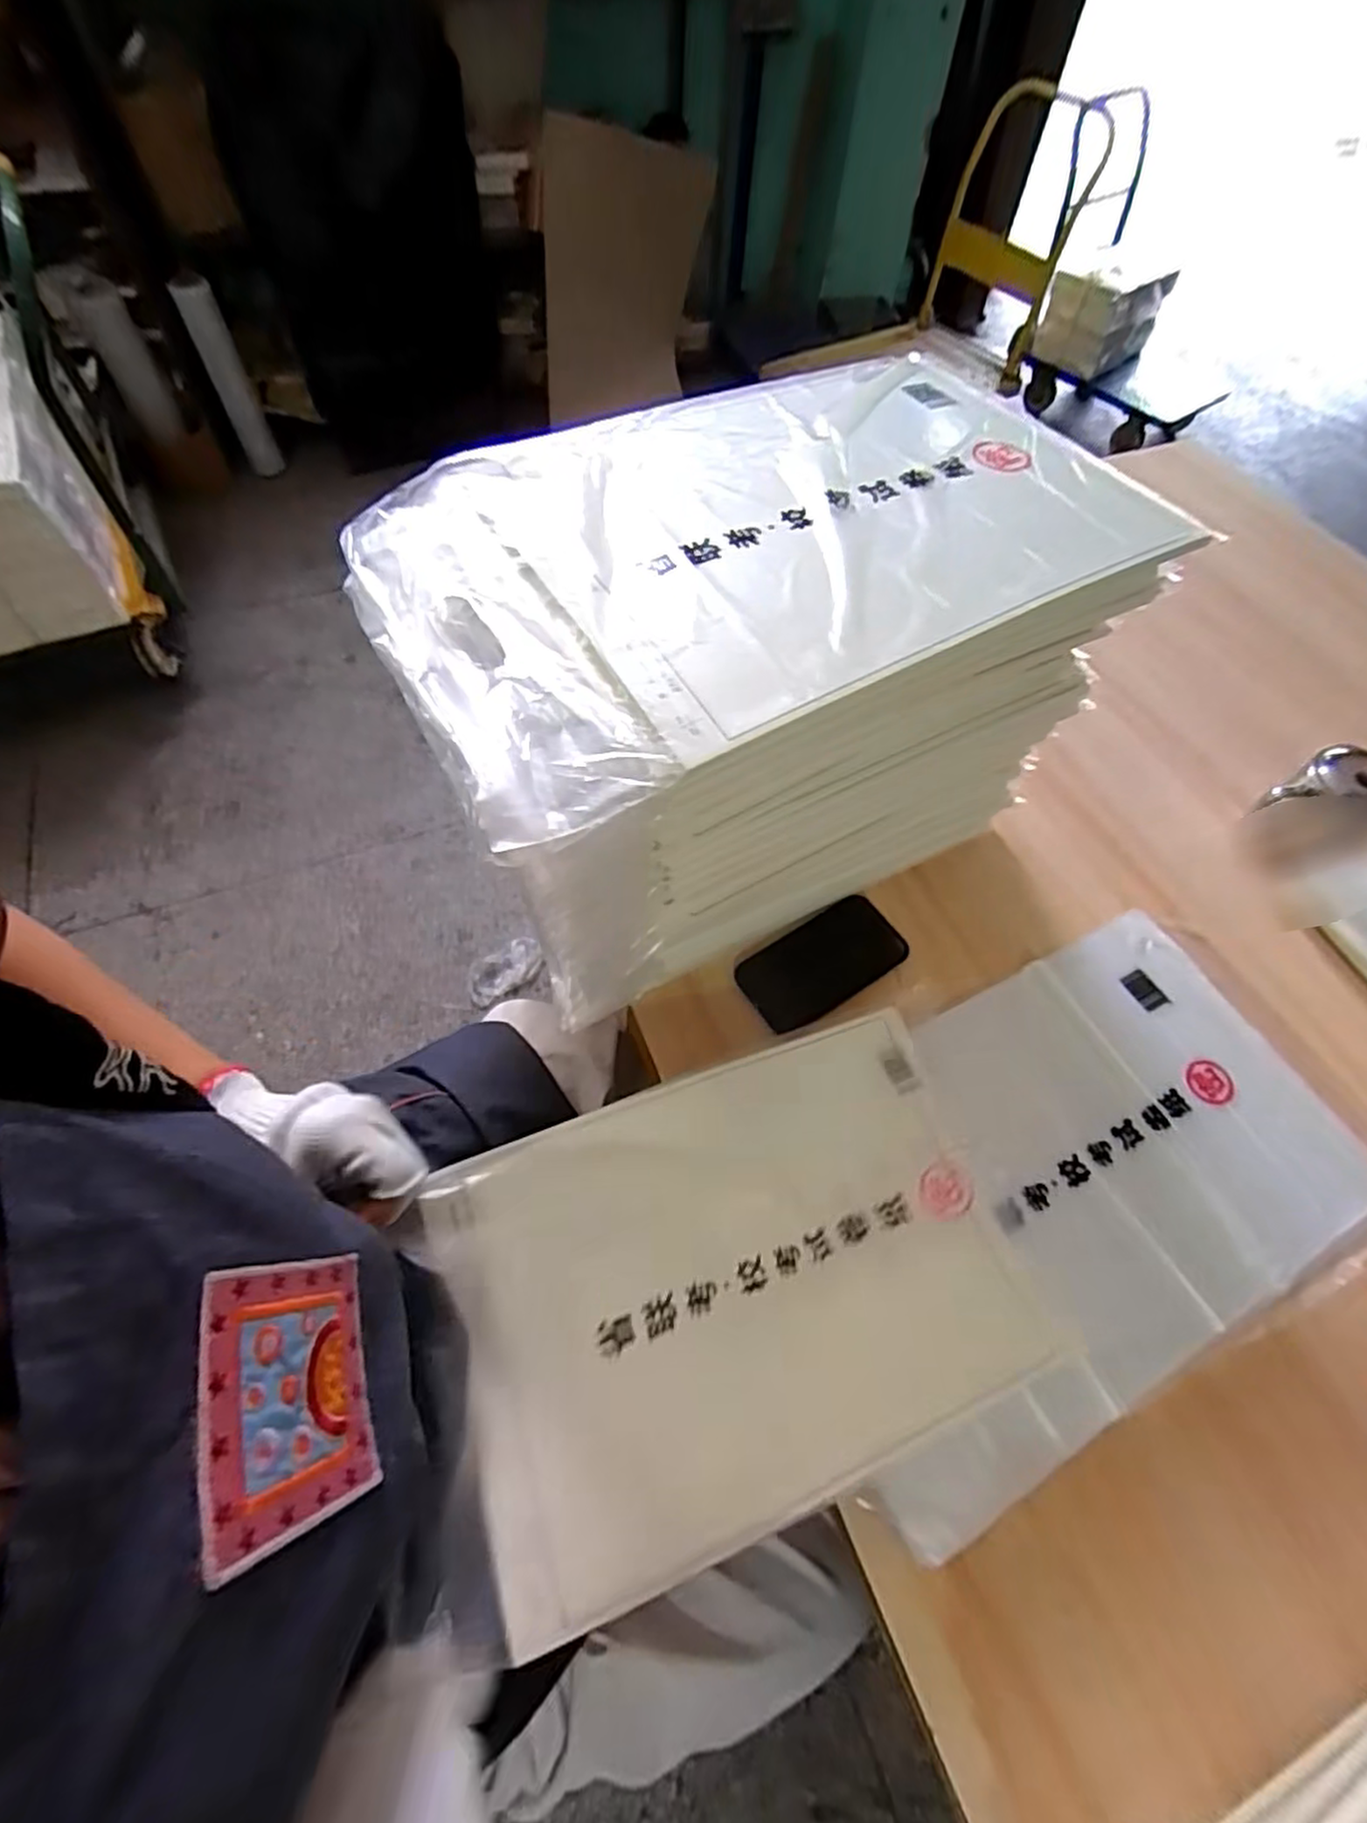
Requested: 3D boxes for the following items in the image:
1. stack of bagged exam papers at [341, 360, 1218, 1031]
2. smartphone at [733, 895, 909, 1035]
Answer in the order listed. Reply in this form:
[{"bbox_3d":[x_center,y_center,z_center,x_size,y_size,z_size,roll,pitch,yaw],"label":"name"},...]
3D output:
[{"bbox_3d":[0.047,-0.163,0.537,0.464,0.294,0.273,-25,64,-16],"label":"stack of bagged exam papers"},{"bbox_3d":[0.125,0.045,0.627,0.147,0.009,0.076,-29,65,-18],"label":"smartphone"}]

